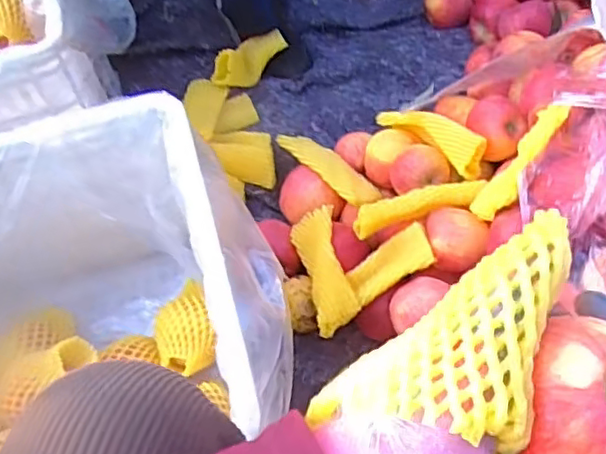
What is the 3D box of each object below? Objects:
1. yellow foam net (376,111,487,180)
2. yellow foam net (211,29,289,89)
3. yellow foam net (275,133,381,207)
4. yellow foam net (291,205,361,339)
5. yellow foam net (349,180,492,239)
[{"bbox_3d":[0.152,-0.111,0.749,0.030,0.047,0.143,-40,66,-18],"label":"yellow foam net"},{"bbox_3d":[-0.091,-0.248,0.947,0.068,0.061,0.138,33,55,20],"label":"yellow foam net"},{"bbox_3d":[0.034,-0.075,0.811,0.044,0.017,0.147,-41,66,-18],"label":"yellow foam net"},{"bbox_3d":[0.025,0.044,0.725,0.050,0.031,0.149,-13,61,-4],"label":"yellow foam net"},{"bbox_3d":[0.127,-0.028,0.717,0.145,0.036,0.033,-15,61,-5],"label":"yellow foam net"}]

